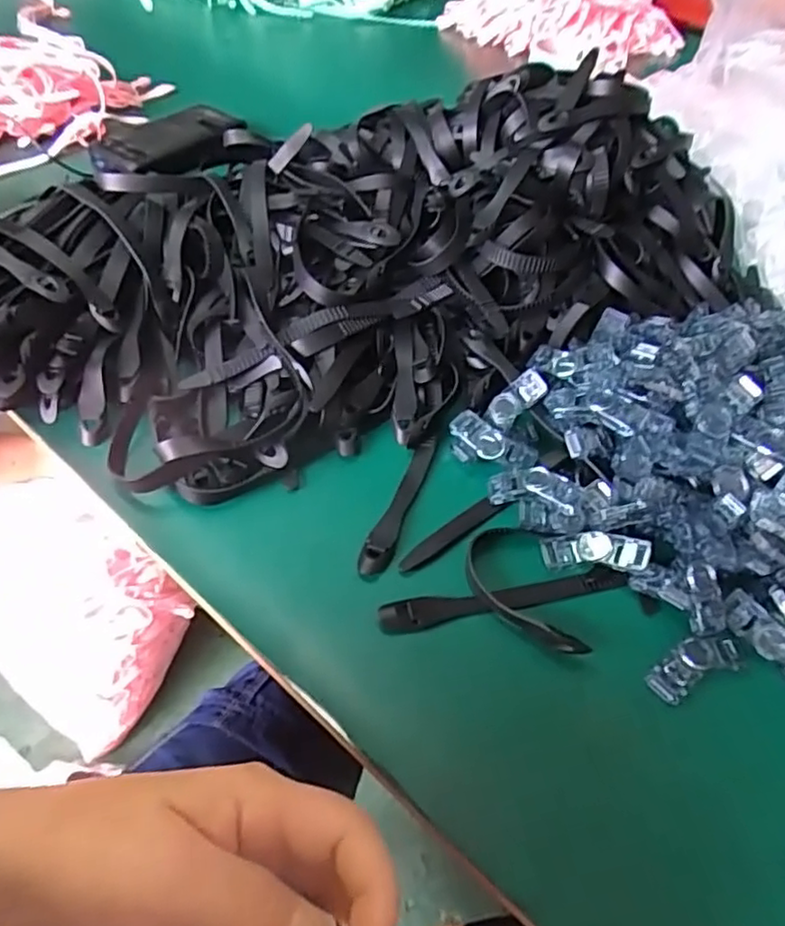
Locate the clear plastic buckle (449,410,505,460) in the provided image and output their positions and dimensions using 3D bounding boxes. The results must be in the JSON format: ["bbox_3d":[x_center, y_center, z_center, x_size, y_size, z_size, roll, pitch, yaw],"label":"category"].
[{"bbox_3d":[0.056,-0.018,0.427,0.019,0.012,0.040,-30,58,-28],"label":"clear plastic buckle"}]

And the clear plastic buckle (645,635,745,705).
[{"bbox_3d":[0.160,0.107,0.346,0.055,0.010,0.022,-17,53,-20],"label":"clear plastic buckle"}]

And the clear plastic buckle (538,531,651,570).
[{"bbox_3d":[0.118,0.052,0.380,0.059,0.008,0.022,-2,48,8],"label":"clear plastic buckle"}]

